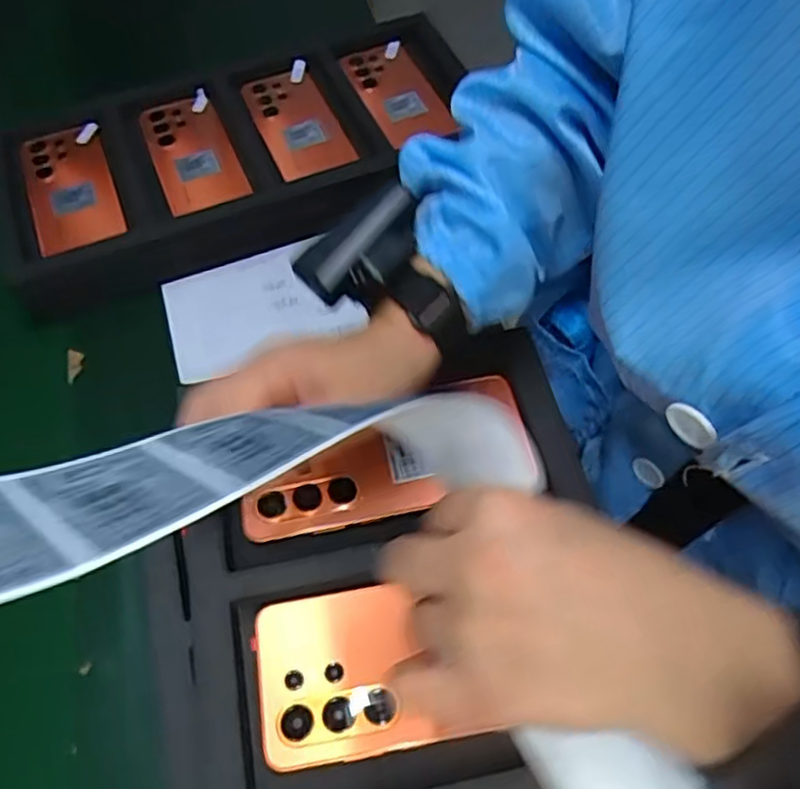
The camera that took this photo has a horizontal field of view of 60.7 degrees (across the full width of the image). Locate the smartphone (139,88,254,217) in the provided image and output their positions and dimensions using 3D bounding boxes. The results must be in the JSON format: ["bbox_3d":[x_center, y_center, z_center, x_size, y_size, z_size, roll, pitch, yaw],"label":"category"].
[{"bbox_3d":[-0.207,-0.240,0.679,0.076,0.011,0.167,-22,61,-10],"label":"smartphone"}]

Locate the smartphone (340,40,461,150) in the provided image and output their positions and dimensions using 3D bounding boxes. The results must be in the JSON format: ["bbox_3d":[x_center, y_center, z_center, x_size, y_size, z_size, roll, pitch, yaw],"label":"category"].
[{"bbox_3d":[-0.004,-0.326,0.733,0.079,0.015,0.152,-22,61,-10],"label":"smartphone"}]

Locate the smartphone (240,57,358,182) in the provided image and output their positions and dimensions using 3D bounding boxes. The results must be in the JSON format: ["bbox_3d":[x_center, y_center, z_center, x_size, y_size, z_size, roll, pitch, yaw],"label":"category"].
[{"bbox_3d":[-0.106,-0.282,0.704,0.080,0.015,0.163,-21,61,-9],"label":"smartphone"}]

